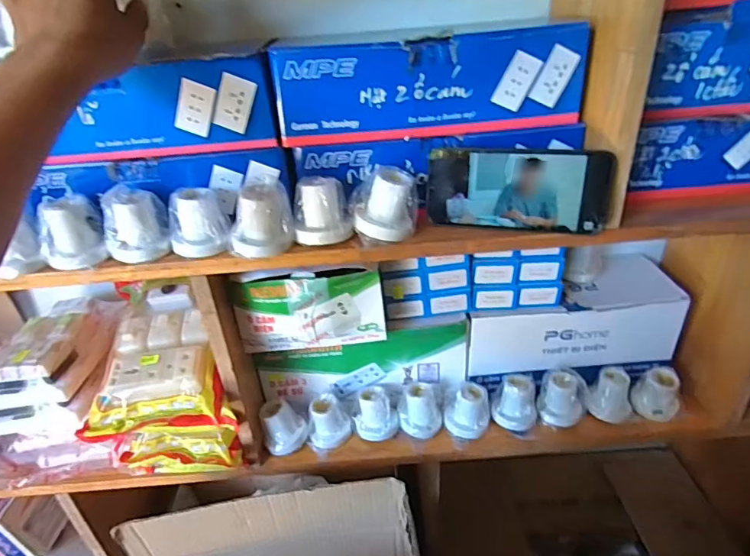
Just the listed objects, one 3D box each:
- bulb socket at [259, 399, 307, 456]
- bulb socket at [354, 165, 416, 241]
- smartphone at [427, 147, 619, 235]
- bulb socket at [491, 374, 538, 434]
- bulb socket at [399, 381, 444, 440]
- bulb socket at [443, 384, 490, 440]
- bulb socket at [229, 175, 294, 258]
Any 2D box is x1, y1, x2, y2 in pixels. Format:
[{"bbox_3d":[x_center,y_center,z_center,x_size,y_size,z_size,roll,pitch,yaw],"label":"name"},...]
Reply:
[{"bbox_3d":[-0.118,0.190,0.608,0.052,0.054,0.049,-8,31,-6],"label":"bulb socket"},{"bbox_3d":[0.010,-0.076,0.459,0.054,0.059,0.054,0,31,7],"label":"bulb socket"},{"bbox_3d":[0.134,-0.083,0.449,0.168,0.075,0.010,5,18,16],"label":"smartphone"},{"bbox_3d":[0.186,0.164,0.621,0.054,0.047,0.054,8,33,20],"label":"bulb socket"},{"bbox_3d":[0.059,0.174,0.621,0.055,0.050,0.048,0,31,7],"label":"bulb socket"},{"bbox_3d":[0.121,0.172,0.616,0.047,0.057,0.048,-3,31,2],"label":"bulb socket"},{"bbox_3d":[-0.114,-0.063,0.456,0.057,0.061,0.062,-13,32,-13],"label":"bulb socket"}]

